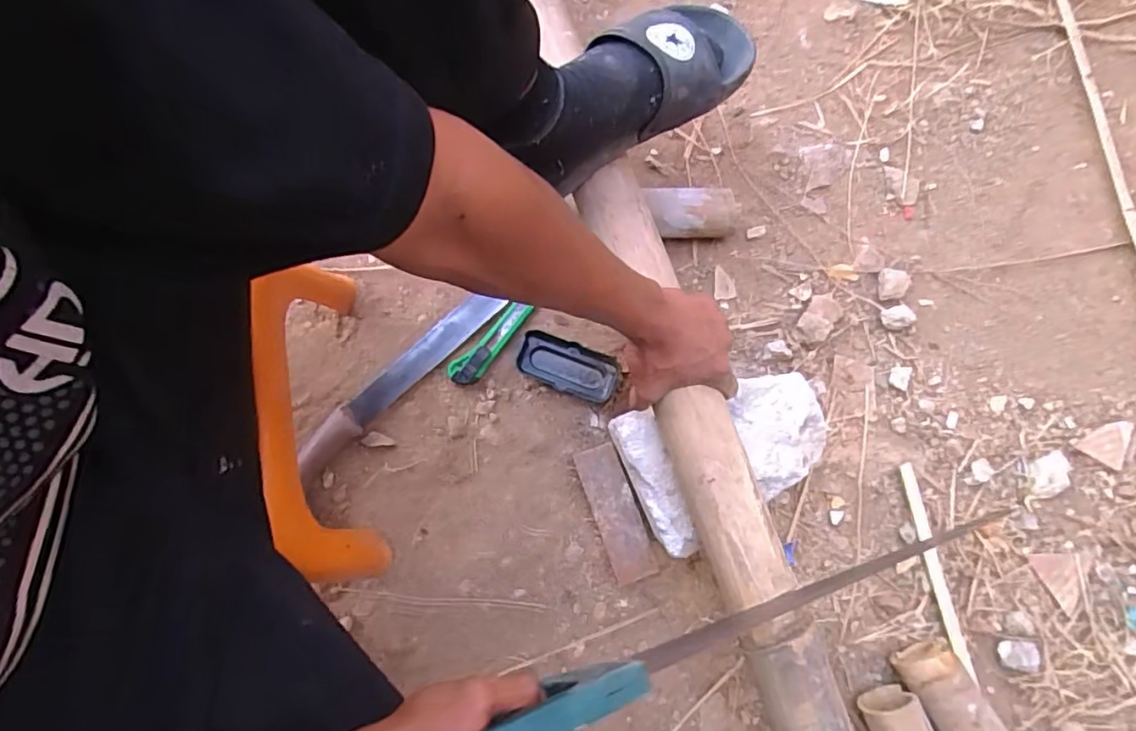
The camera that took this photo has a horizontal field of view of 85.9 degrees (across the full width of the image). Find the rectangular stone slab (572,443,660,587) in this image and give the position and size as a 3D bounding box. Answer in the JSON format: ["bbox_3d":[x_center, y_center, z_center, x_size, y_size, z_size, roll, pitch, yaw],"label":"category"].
[{"bbox_3d":[0.049,0.154,0.638,0.045,0.029,0.137,-21,80,-3],"label":"rectangular stone slab"}]

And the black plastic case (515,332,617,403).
[{"bbox_3d":[0.000,0.002,0.658,0.105,0.014,0.048,21,80,4],"label":"black plastic case"}]

